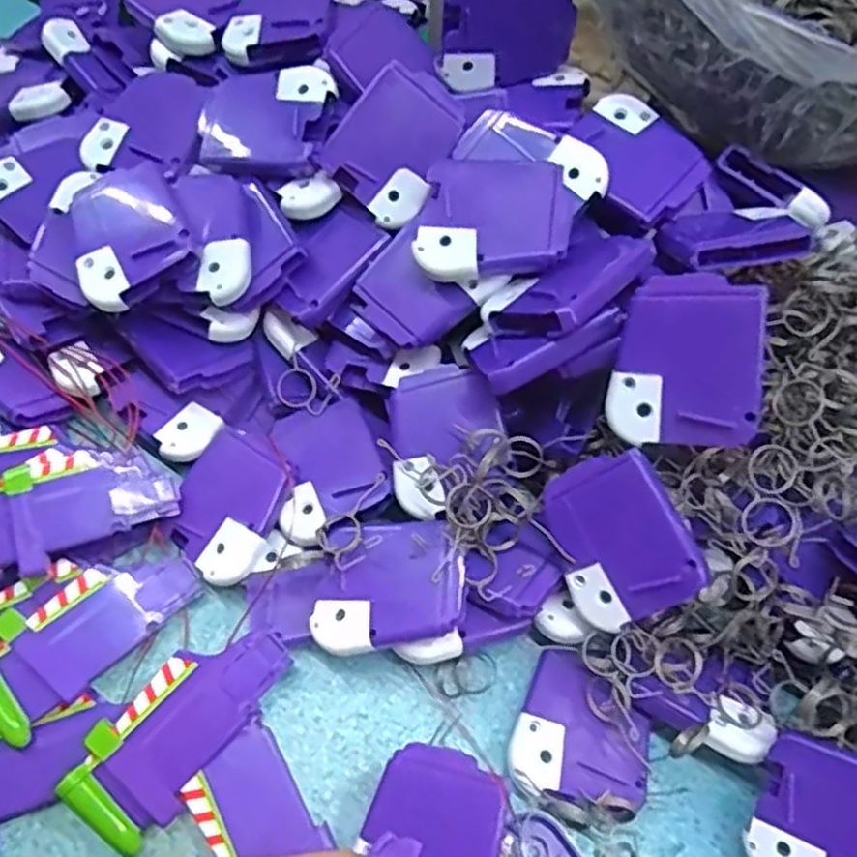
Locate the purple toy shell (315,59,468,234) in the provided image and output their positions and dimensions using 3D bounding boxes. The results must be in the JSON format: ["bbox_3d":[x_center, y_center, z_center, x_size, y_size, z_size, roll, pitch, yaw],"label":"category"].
[{"bbox_3d":[-0.013,-0.126,0.331,0.061,0.007,0.051,-44,92,8],"label":"purple toy shell"}]

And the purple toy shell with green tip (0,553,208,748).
[{"bbox_3d":[-0.140,0.081,0.305,0.037,0.022,0.089,41,67,18],"label":"purple toy shell with green tip"}]

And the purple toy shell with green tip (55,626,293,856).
[{"bbox_3d":[-0.097,0.116,0.292,0.039,0.016,0.089,34,65,16],"label":"purple toy shell with green tip"}]

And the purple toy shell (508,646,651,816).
[{"bbox_3d":[0.062,0.122,0.295,0.051,0.020,0.053,22,63,10],"label":"purple toy shell"}]

